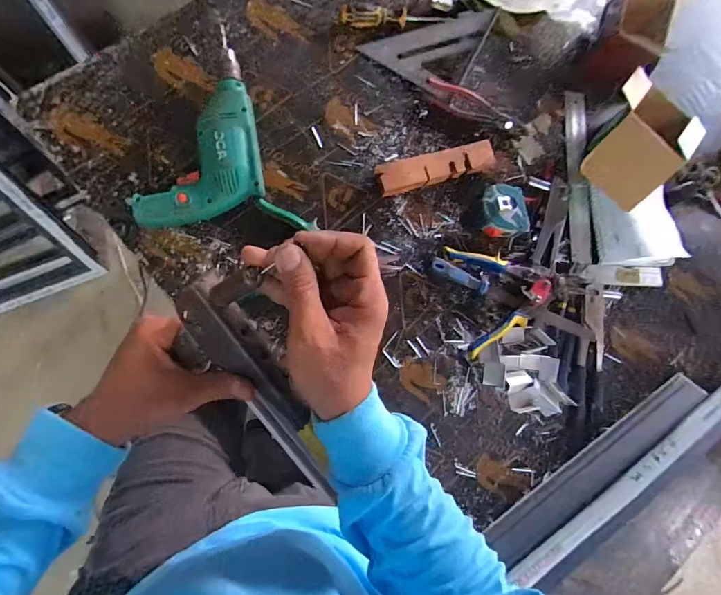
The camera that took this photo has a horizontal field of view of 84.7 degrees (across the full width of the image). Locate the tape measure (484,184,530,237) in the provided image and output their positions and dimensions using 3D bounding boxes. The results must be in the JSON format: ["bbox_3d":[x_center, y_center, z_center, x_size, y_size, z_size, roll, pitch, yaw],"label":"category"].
[{"bbox_3d":[0.233,-0.141,0.646,0.074,0.035,0.085,-14,87,-12],"label":"tape measure"}]

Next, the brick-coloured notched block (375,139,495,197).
[{"bbox_3d":[0.121,-0.211,0.639,0.195,0.031,0.052,-19,90,-11],"label":"brick-coloured notched block"}]

